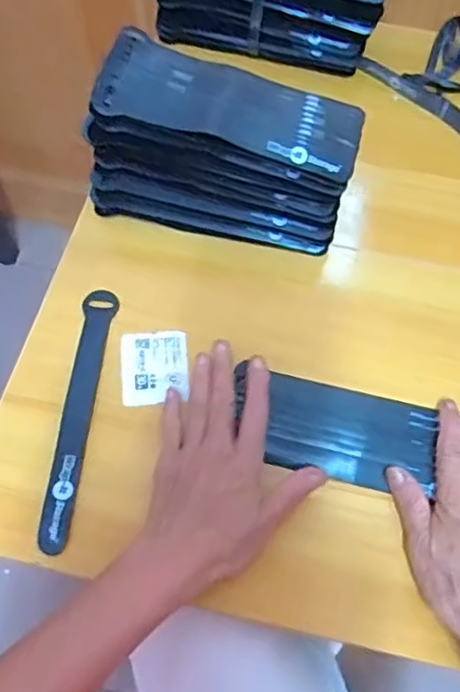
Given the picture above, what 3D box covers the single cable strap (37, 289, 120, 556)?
[{"bbox_3d":[-0.109,0.045,0.453,0.024,0.006,0.197,13,61,-11],"label":"single cable strap"}]

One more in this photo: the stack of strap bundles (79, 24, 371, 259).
[{"bbox_3d":[-0.004,-0.163,0.507,0.200,0.100,0.102,10,64,3],"label":"stack of strap bundles"}]

